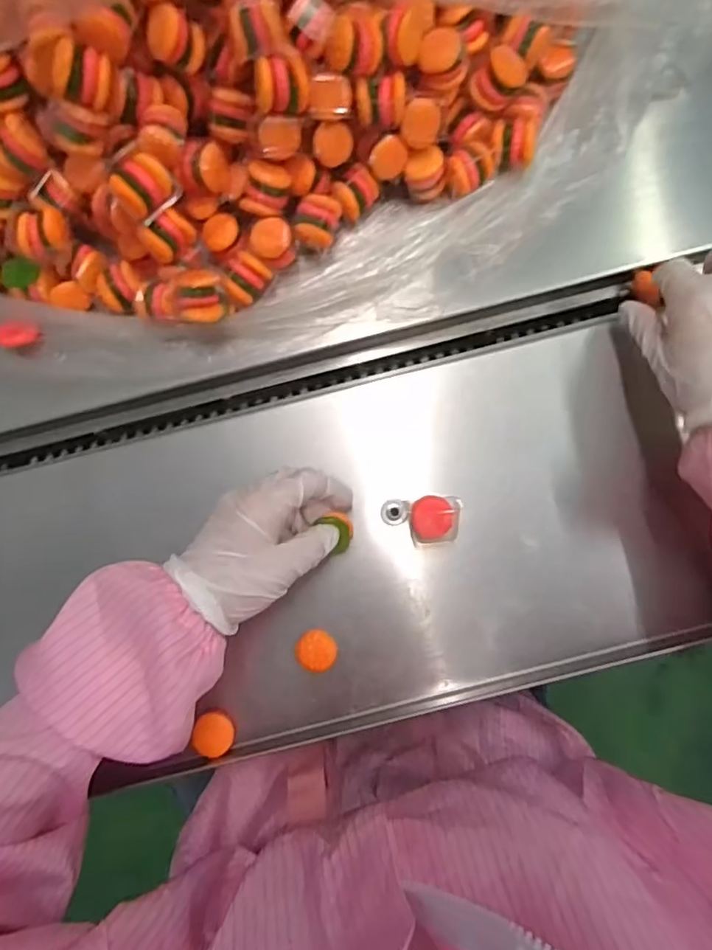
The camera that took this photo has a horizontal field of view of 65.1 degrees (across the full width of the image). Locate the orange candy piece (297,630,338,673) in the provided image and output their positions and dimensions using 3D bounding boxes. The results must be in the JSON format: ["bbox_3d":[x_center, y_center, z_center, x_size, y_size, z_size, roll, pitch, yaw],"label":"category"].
[{"bbox_3d":[-0.027,0.123,0.391,0.027,0.014,0.026,0,82,2],"label":"orange candy piece"}]

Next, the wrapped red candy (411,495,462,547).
[{"bbox_3d":[0.056,0.032,0.391,0.035,0.008,0.035,-3,82,1],"label":"wrapped red candy"}]

